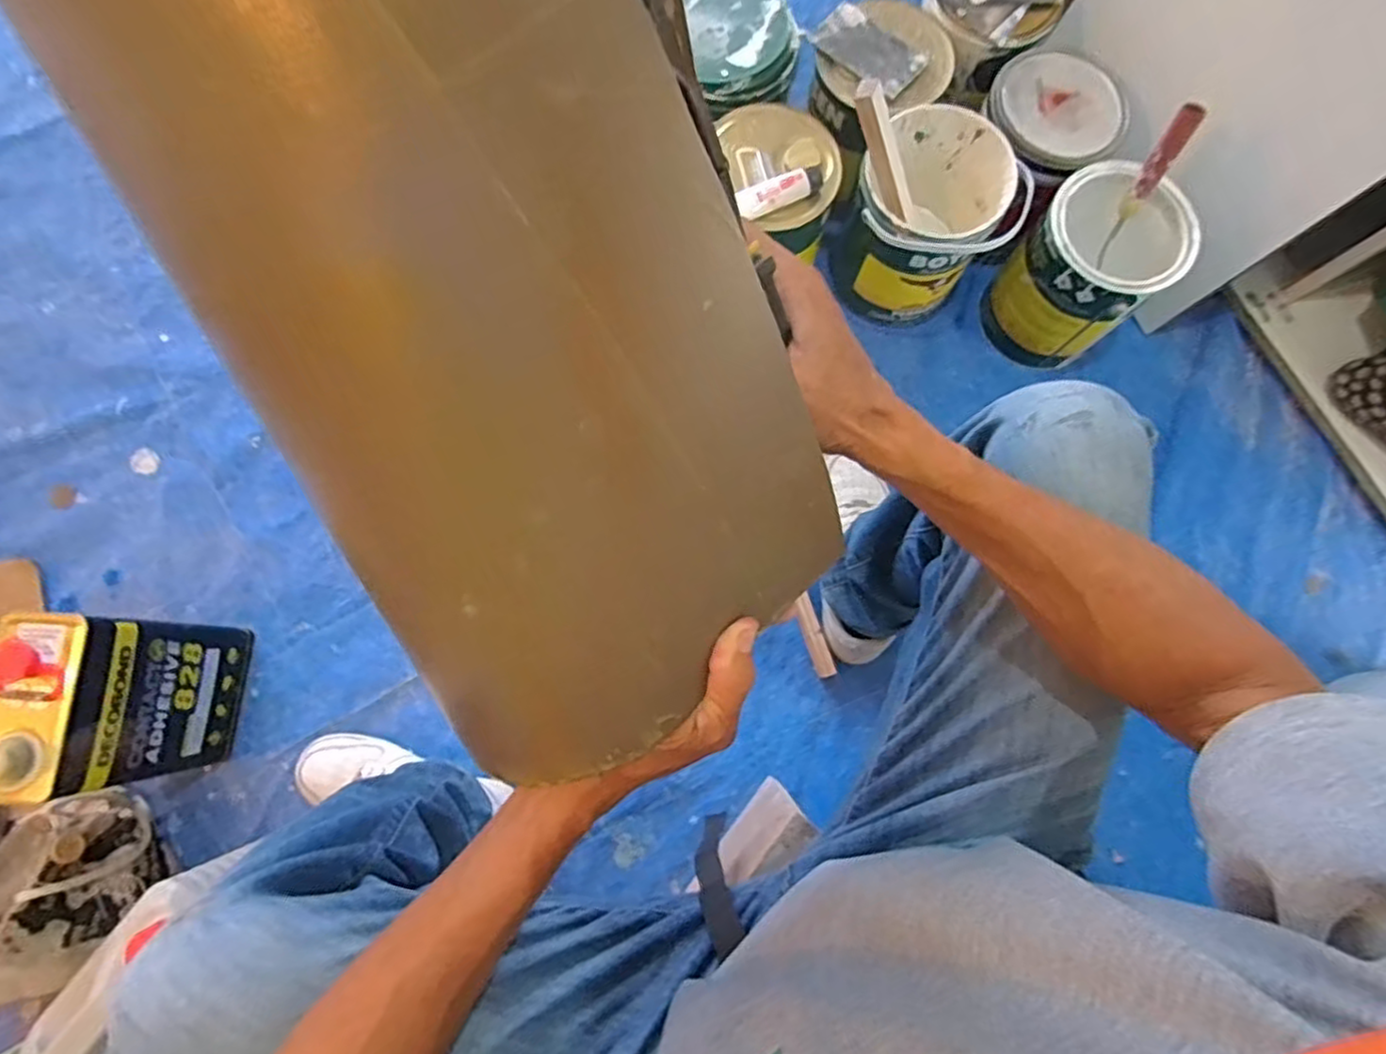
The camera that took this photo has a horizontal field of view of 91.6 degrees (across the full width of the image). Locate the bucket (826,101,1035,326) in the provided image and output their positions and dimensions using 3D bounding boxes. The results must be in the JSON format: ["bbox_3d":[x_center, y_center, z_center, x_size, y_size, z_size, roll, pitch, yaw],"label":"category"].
[{"bbox_3d":[0.283,-0.375,0.845,0.182,0.199,0.176,1,79,-3],"label":"bucket"}]

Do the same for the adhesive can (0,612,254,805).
[{"bbox_3d":[-0.592,0.184,0.711,0.084,0.240,0.165,0,77,1],"label":"adhesive can"}]

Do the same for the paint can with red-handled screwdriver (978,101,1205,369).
[{"bbox_3d":[0.478,-0.321,0.809,0.160,0.237,0.150,1,79,-3],"label":"paint can with red-handled screwdriver"}]

